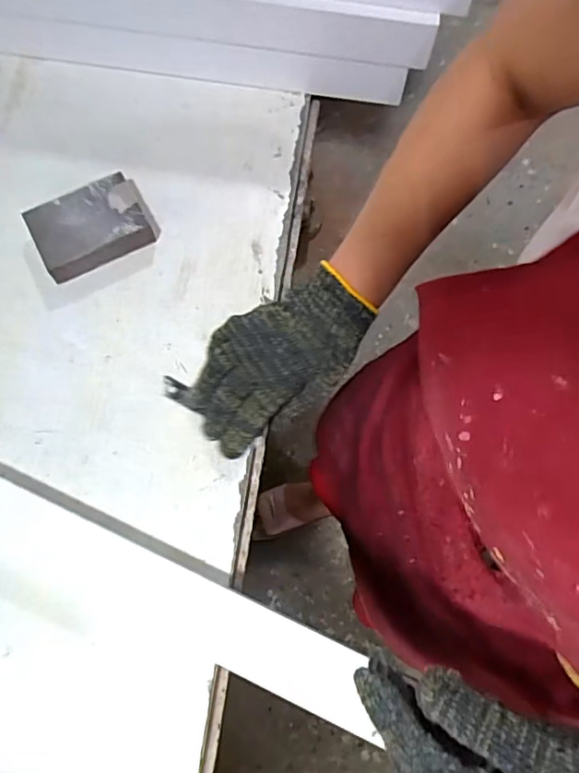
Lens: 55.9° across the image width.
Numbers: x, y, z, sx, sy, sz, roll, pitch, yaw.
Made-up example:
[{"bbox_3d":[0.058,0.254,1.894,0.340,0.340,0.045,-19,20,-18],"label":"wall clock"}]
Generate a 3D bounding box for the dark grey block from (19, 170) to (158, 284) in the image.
[{"bbox_3d":[-0.181,-0.149,0.504,0.104,0.025,0.072,-26,72,-8],"label":"dark grey block"}]

